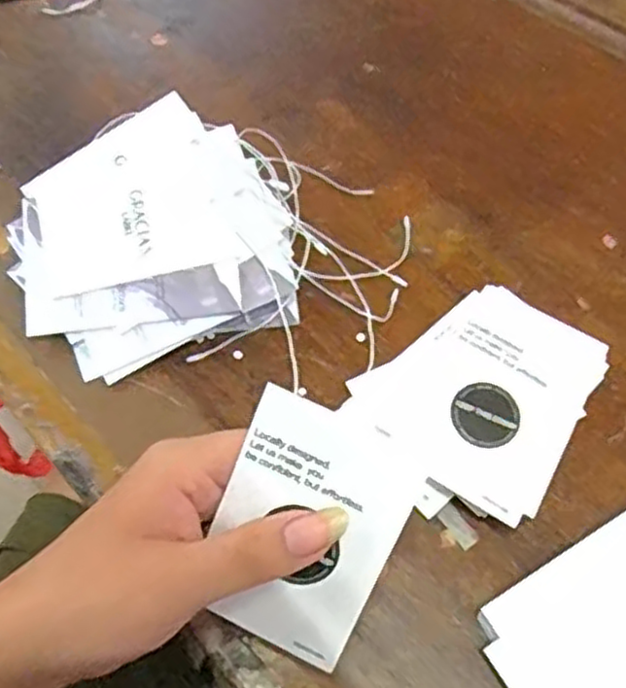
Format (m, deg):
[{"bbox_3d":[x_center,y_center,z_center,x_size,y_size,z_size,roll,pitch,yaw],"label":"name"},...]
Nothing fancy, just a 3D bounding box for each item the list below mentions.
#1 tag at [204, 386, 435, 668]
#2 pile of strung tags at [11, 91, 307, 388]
[{"bbox_3d":[-0.004,0.066,0.256,0.059,0.008,0.088,26,107,9],"label":"tag"},{"bbox_3d":[-0.080,-0.052,0.359,0.125,0.034,0.118,-20,66,-9],"label":"pile of strung tags"}]

